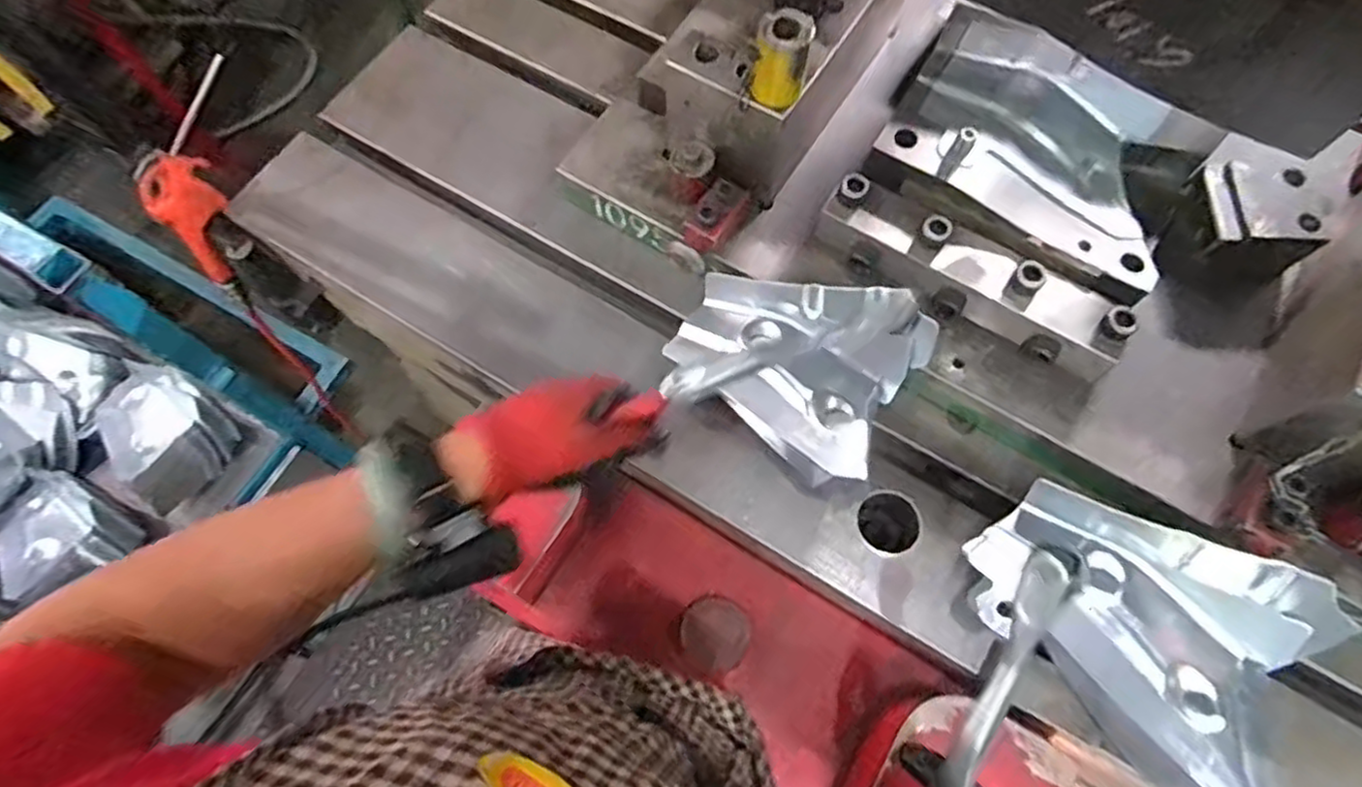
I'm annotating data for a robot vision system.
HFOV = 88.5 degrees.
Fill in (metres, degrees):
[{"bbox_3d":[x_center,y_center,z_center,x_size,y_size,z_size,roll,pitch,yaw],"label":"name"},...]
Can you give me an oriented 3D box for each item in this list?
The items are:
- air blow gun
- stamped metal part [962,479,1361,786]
[{"bbox_3d":[-0.461,-0.177,0.668,0.032,0.272,0.080,33,45,12],"label":"air blow gun"},{"bbox_3d":[0.313,0.167,0.490,0.208,0.084,0.156,31,72,12],"label":"stamped metal part"}]

